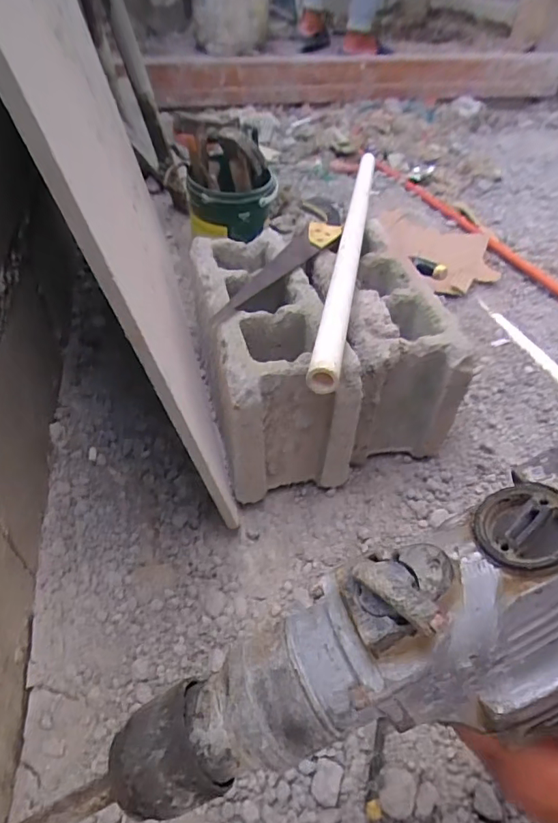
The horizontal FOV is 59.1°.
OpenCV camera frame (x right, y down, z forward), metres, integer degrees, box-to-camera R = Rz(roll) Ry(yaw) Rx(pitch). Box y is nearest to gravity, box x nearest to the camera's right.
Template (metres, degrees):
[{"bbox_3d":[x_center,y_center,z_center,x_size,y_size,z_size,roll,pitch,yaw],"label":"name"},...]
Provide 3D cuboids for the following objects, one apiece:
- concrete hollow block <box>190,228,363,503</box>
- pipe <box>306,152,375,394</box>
[{"bbox_3d":[-0.028,-0.084,0.719,0.152,0.206,0.389,-10,45,-12],"label":"concrete hollow block"},{"bbox_3d":[0.115,-0.277,0.760,0.031,0.033,0.752,9,42,7],"label":"pipe"}]

